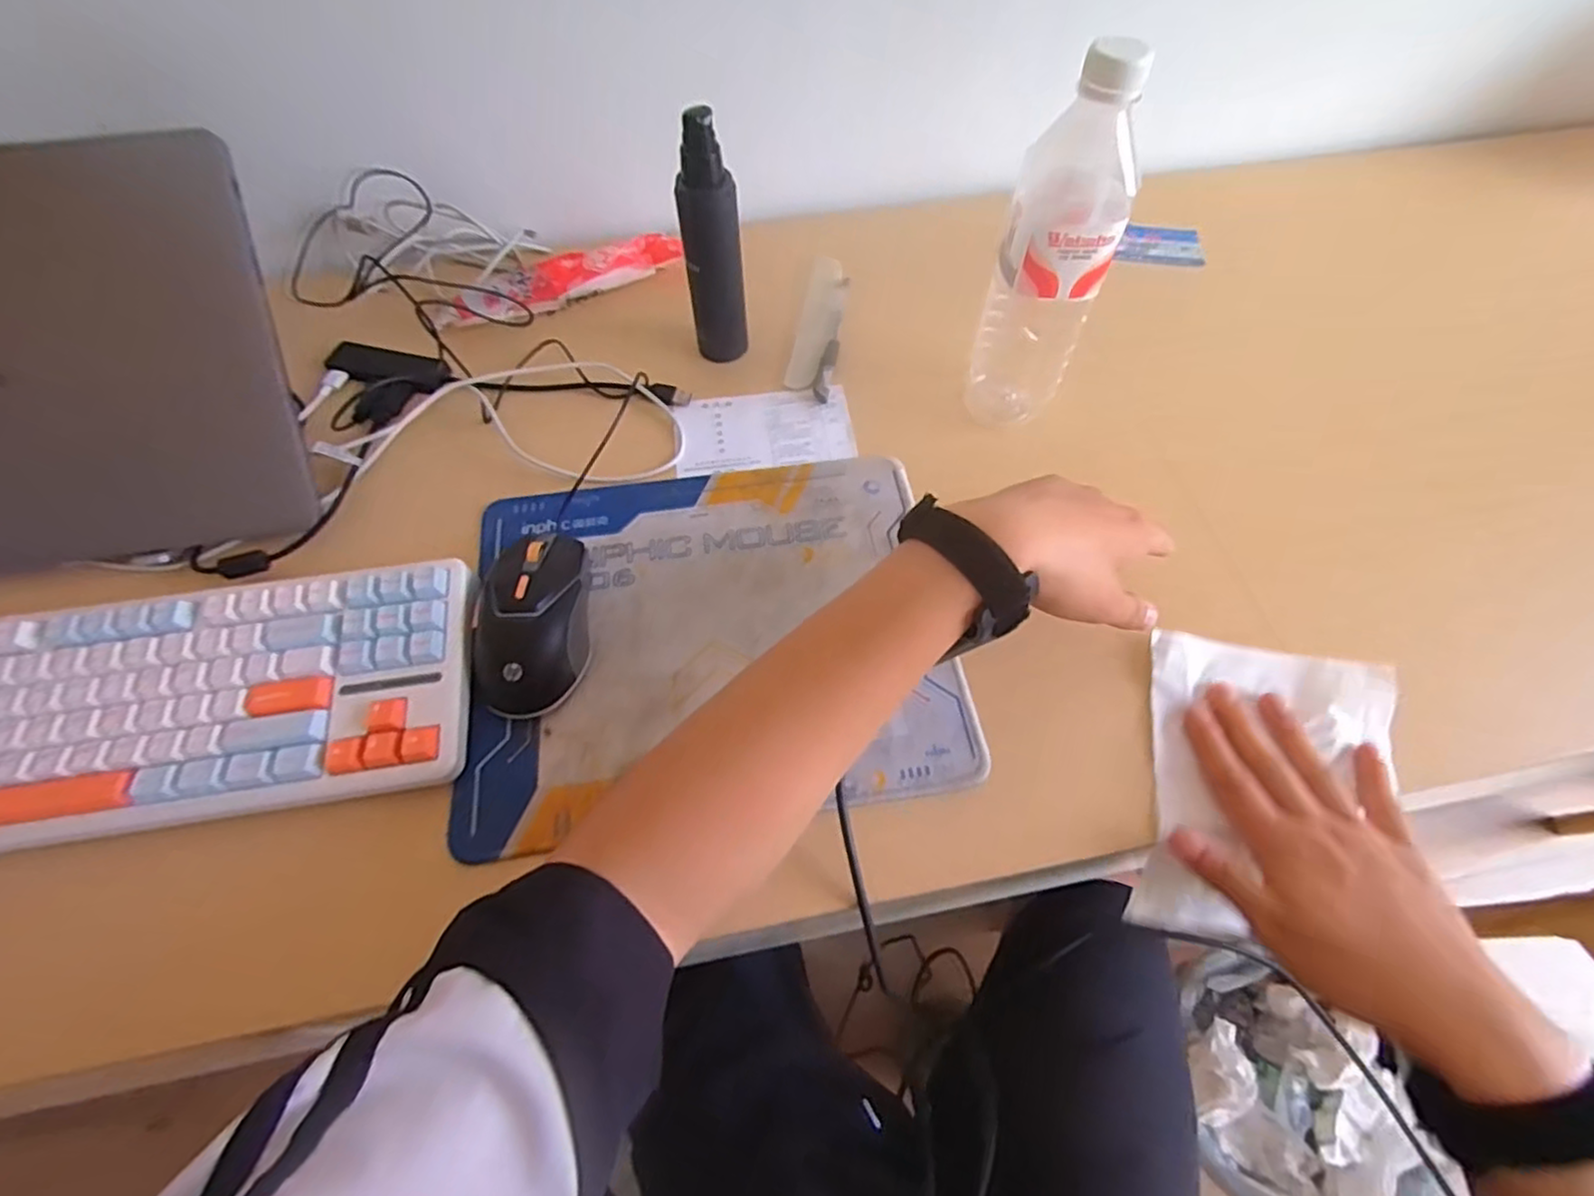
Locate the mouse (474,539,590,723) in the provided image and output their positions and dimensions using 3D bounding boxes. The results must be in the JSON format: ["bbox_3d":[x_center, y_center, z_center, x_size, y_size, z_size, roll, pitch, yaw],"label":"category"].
[{"bbox_3d":[-0.159,0.009,0.415,0.064,0.039,0.116,-5,59,-3],"label":"mouse"}]

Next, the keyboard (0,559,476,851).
[{"bbox_3d":[-0.370,0.060,0.387,0.363,0.033,0.133,-8,60,-4],"label":"keyboard"}]

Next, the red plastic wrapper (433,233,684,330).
[{"bbox_3d":[-0.198,-0.270,0.585,0.205,0.024,0.040,-23,62,-13],"label":"red plastic wrapper"}]

